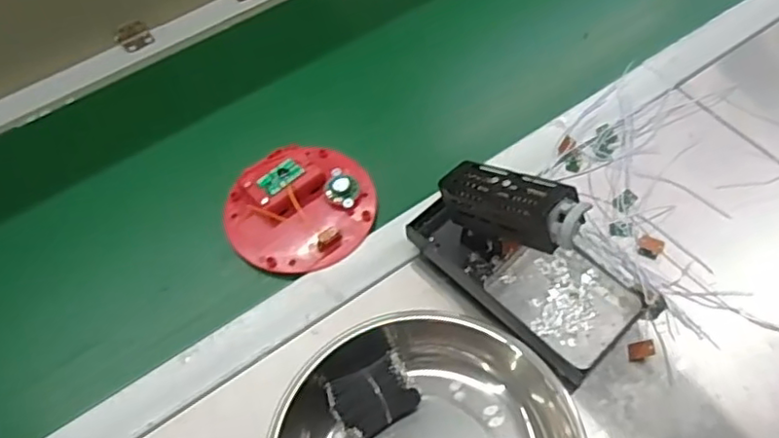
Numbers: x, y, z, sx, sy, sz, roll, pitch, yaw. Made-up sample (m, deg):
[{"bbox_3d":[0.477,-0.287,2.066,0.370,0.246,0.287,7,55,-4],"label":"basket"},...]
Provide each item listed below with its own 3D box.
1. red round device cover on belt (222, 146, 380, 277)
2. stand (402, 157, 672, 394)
[{"bbox_3d":[-0.074,-0.015,0.522,0.120,0.029,0.108,-23,57,-11],"label":"red round device cover on belt"},{"bbox_3d":[0.097,0.016,0.440,0.172,0.113,0.097,37,65,25],"label":"stand"}]

